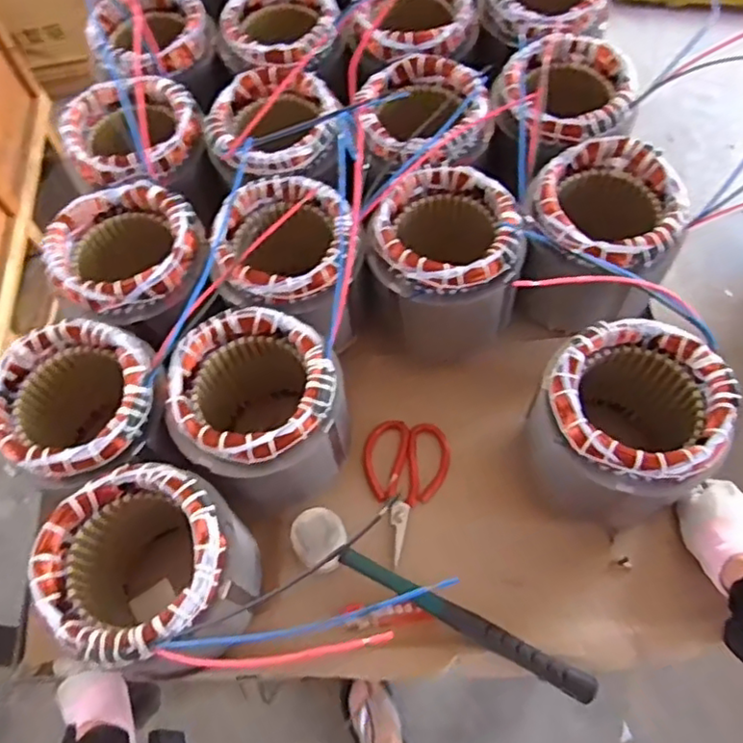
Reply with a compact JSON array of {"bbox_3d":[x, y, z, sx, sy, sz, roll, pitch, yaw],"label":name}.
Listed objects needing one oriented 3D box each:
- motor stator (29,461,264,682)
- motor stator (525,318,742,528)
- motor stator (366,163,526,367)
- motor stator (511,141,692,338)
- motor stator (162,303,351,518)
[{"bbox_3d":[-0.179,0.167,0.532,0.150,0.142,0.137,0,63,1],"label":"motor stator"},{"bbox_3d":[0.223,0.055,0.574,0.134,0.158,0.138,0,63,1],"label":"motor stator"},{"bbox_3d":[0.072,-0.100,0.670,0.138,0.174,0.141,0,63,1],"label":"motor stator"},{"bbox_3d":[0.227,-0.125,0.673,0.140,0.180,0.146,0,63,1],"label":"motor stator"},{"bbox_3d":[-0.103,0.038,0.590,0.149,0.125,0.143,0,63,1],"label":"motor stator"}]

